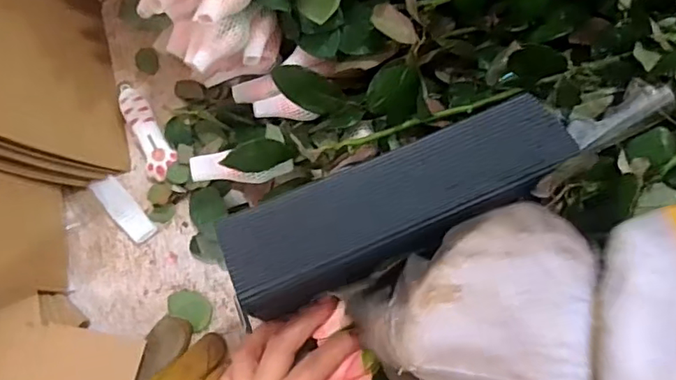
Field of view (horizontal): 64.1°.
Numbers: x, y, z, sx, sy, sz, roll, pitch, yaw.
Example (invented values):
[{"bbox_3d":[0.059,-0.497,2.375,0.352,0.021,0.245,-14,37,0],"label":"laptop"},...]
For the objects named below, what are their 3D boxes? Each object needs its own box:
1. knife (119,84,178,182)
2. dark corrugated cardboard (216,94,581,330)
[{"bbox_3d":[-0.187,-0.062,0.525,0.029,0.008,0.116,-25,71,-10],"label":"knife"},{"bbox_3d":[0.037,0.005,0.309,0.208,0.017,0.064,-22,71,-9],"label":"dark corrugated cardboard"}]

